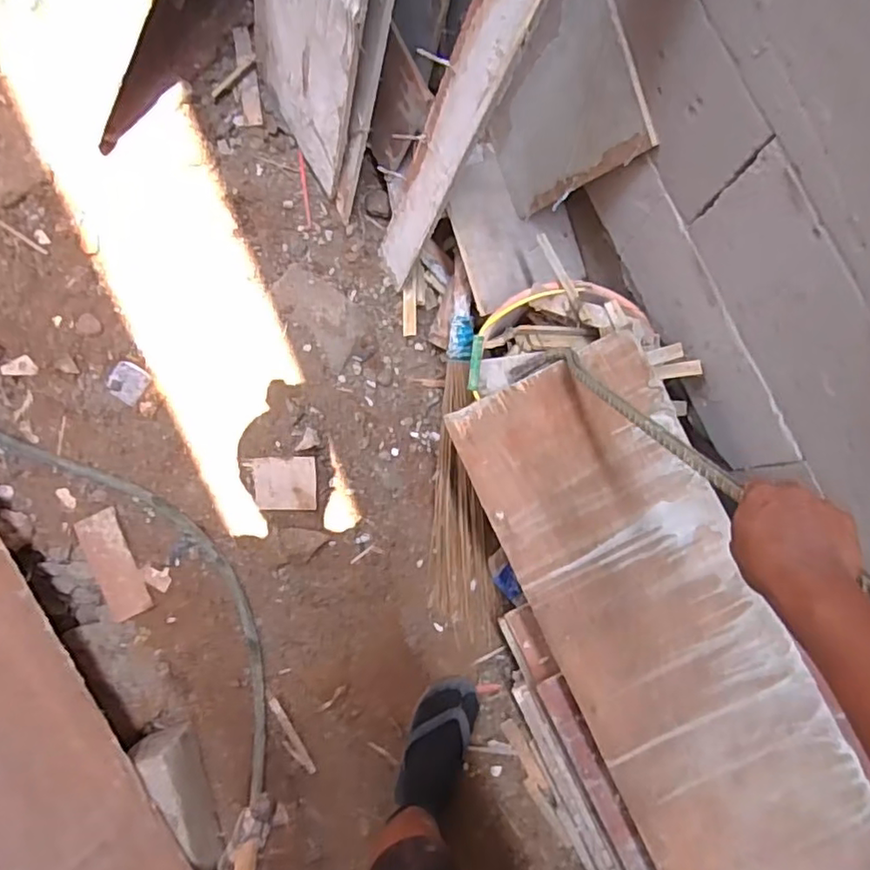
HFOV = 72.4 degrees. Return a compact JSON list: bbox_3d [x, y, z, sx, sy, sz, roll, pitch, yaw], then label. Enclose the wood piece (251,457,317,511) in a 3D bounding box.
[{"bbox_3d":[-0.297,0.097,1.189,0.117,0.007,0.107,-1,96,-9],"label":"wood piece"}]

